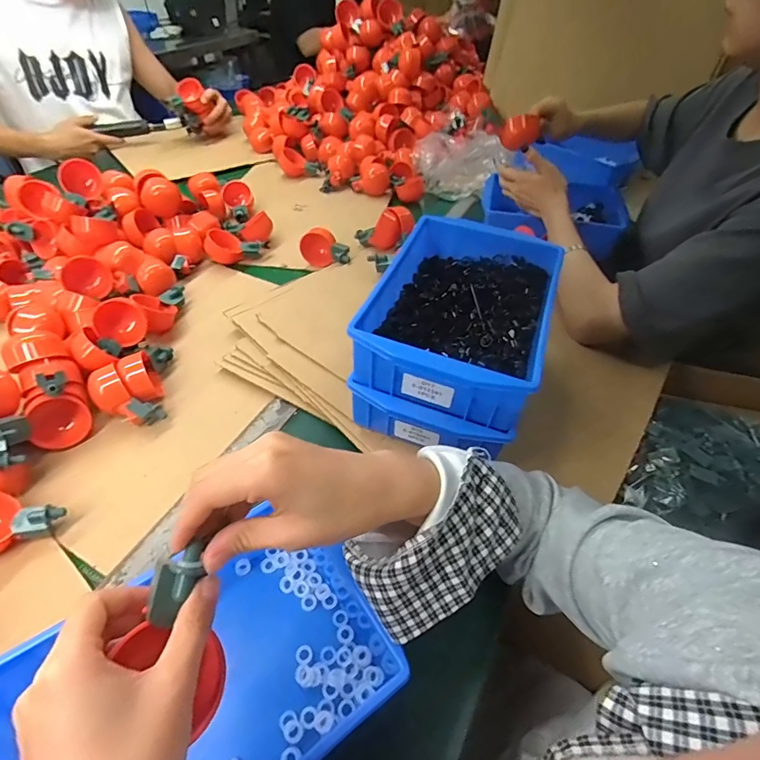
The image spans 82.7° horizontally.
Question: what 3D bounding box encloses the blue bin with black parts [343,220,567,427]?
[{"bbox_3d":[0.090,-0.074,0.473,0.167,0.075,0.241,16,49,13],"label":"blue bin with black parts"}]

